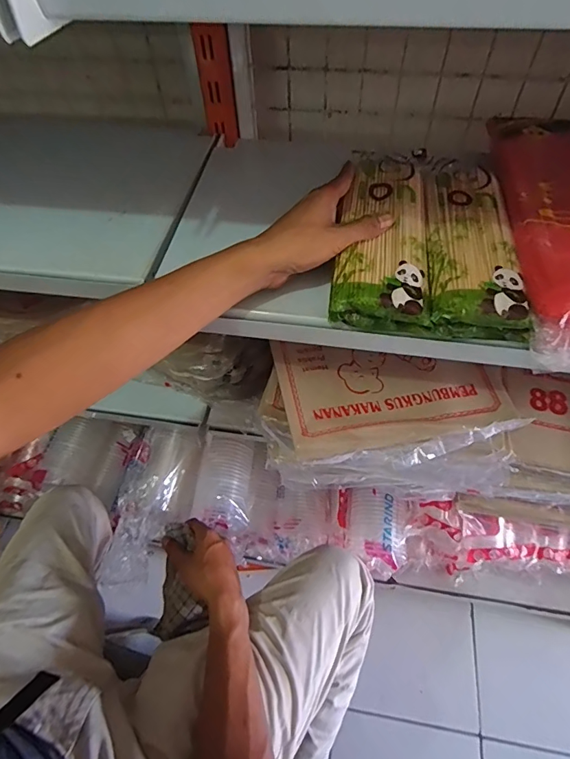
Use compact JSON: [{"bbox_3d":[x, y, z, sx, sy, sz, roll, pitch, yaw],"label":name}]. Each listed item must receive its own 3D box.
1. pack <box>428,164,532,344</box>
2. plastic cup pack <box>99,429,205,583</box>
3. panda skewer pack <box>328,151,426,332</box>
[{"bbox_3d":[0.183,-0.132,0.425,0.088,0.042,0.211,7,57,7],"label":"pack"},{"bbox_3d":[-0.225,0.214,0.737,0.113,0.092,0.253,7,57,7],"label":"plastic cup pack"},{"bbox_3d":[0.098,-0.146,0.428,0.083,0.034,0.211,7,62,7],"label":"panda skewer pack"}]

